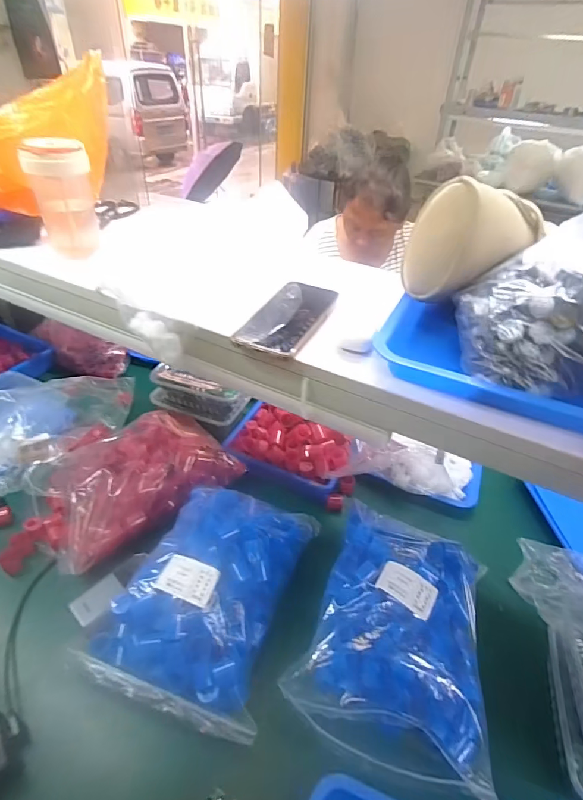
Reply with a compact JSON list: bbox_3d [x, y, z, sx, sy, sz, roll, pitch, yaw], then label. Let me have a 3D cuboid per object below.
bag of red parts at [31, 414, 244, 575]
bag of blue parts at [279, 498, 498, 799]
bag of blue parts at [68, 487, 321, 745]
[{"bbox_3d":[-0.300,0.141,0.792,0.356,0.102,0.256,-22,46,-27],"label":"bag of red parts"},{"bbox_3d":[0.168,0.327,0.603,0.265,0.108,0.318,19,42,17],"label":"bag of blue parts"},{"bbox_3d":[-0.132,0.261,0.625,0.268,0.092,0.325,13,41,11],"label":"bag of blue parts"}]

